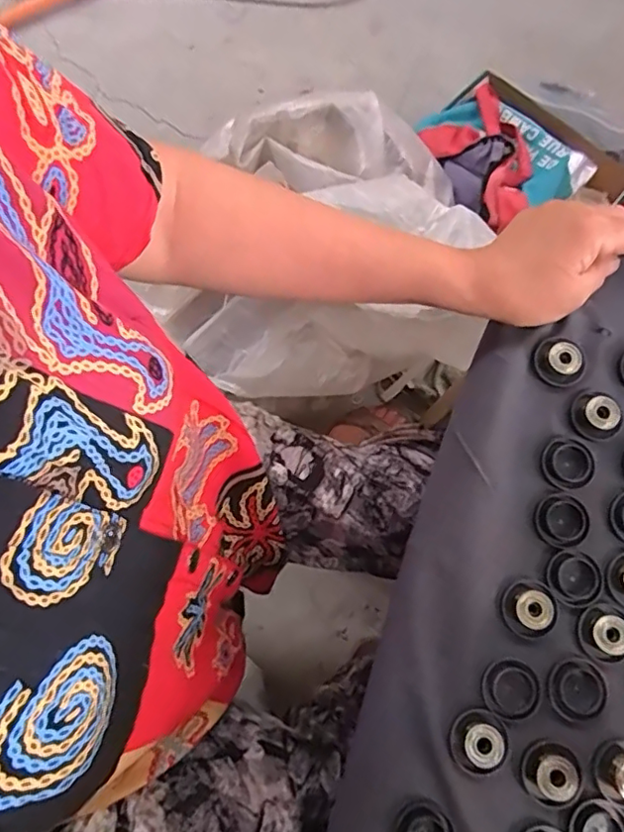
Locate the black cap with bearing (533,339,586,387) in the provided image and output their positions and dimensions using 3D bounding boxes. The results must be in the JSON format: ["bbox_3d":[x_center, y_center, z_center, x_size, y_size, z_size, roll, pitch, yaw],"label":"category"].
[{"bbox_3d":[0.164,-0.036,0.375,0.029,0.011,0.033,-34,79,-10],"label":"black cap with bearing"}]

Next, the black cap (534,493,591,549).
[{"bbox_3d":[0.156,0.065,0.354,0.032,0.006,0.032,0,76,-2],"label":"black cap"}]

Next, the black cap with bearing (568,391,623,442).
[{"bbox_3d":[0.185,-0.001,0.366,0.031,0.009,0.032,0,76,-2],"label":"black cap with bearing"}]

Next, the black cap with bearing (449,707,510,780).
[{"bbox_3d":[0.095,0.185,0.319,0.031,0.012,0.035,-10,76,-4],"label":"black cap with bearing"}]

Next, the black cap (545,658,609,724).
[{"bbox_3d":[0.155,0.160,0.330,0.030,0.010,0.034,35,77,7],"label":"black cap"}]

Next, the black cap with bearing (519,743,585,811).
[{"bbox_3d":[0.137,0.202,0.316,0.034,0.011,0.032,0,76,-2],"label":"black cap with bearing"}]

